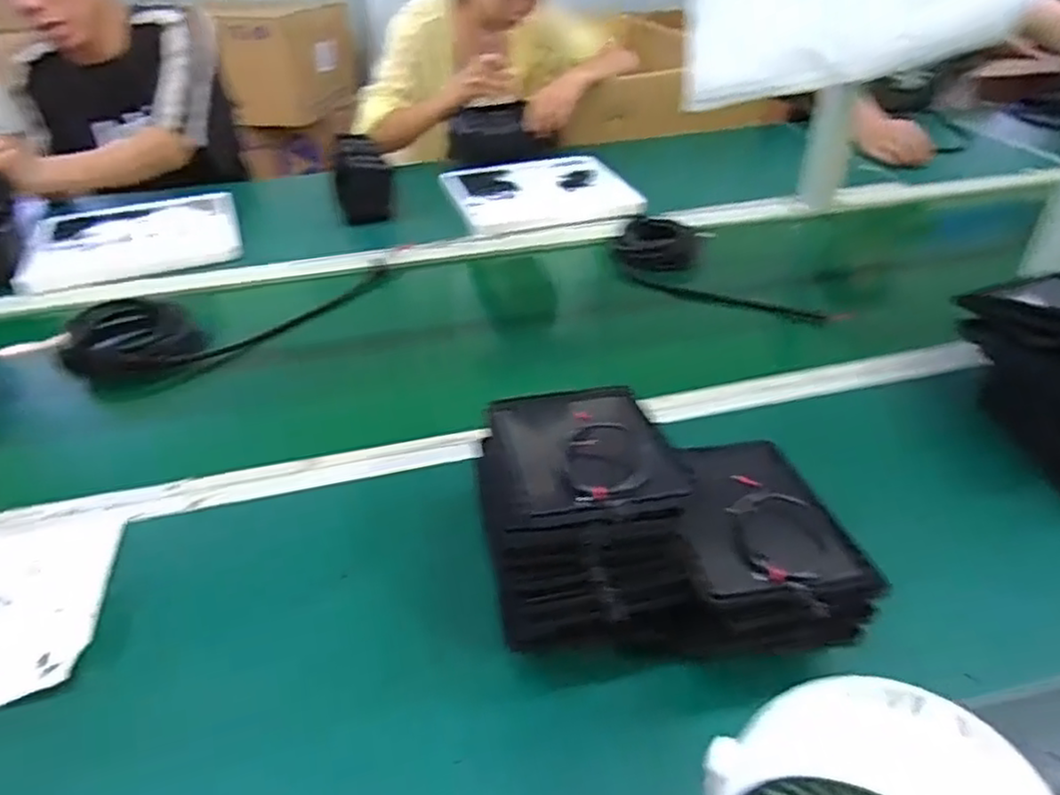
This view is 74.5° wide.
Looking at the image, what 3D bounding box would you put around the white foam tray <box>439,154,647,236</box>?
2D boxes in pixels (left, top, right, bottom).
[{"bbox_3d":[0.020,-0.349,1.200,0.301,0.028,0.317,-9,38,-12],"label":"white foam tray"}]

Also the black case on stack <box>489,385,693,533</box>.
[{"bbox_3d":[0.038,0.035,0.484,0.123,0.021,0.146,-5,37,-6],"label":"black case on stack"}]

